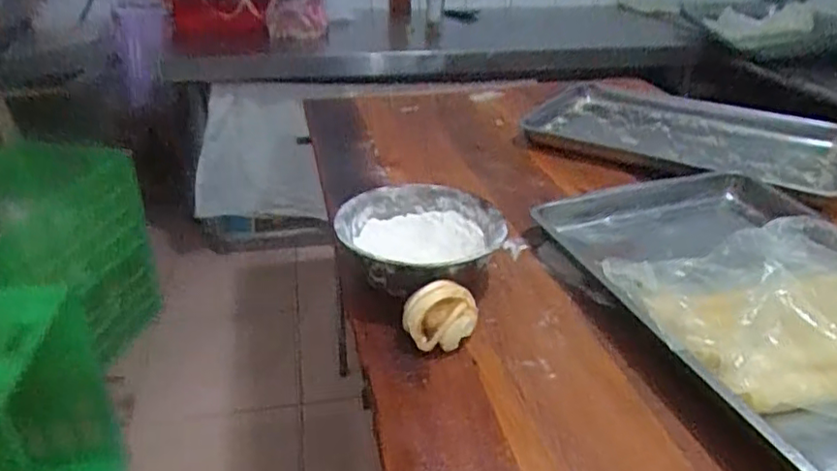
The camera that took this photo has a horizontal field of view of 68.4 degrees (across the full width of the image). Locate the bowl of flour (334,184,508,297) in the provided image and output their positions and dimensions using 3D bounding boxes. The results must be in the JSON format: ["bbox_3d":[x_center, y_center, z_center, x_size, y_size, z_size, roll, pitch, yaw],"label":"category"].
[{"bbox_3d":[0.004,0.013,0.840,0.213,0.085,0.225,1,29,0],"label":"bowl of flour"}]

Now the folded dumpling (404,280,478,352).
[{"bbox_3d":[0.024,0.098,0.720,0.079,0.062,0.073,10,30,18],"label":"folded dumpling"}]

